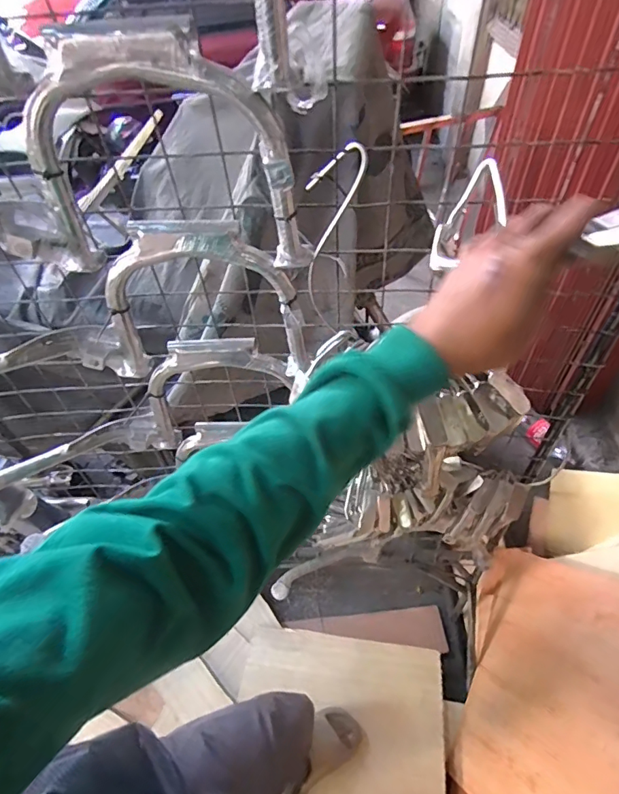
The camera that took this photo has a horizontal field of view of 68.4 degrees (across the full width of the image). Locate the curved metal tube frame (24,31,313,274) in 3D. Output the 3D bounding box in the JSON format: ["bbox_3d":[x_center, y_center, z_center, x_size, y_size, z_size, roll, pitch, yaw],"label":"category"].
[{"bbox_3d":[-0.143,-0.214,0.435,0.260,0.208,0.031,2,48,5],"label":"curved metal tube frame"}]

